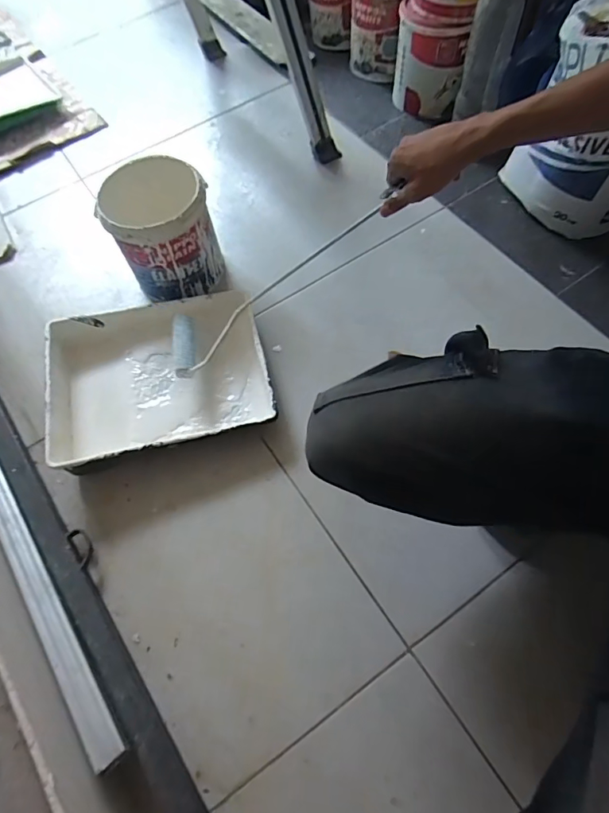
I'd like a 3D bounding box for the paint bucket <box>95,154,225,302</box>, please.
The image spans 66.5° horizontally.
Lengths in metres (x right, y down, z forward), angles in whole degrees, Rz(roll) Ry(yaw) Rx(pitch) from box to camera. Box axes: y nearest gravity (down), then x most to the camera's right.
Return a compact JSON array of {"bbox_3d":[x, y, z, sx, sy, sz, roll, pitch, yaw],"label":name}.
[{"bbox_3d":[-0.262,-0.321,0.876,0.169,0.200,0.173,-2,64,3],"label":"paint bucket"}]

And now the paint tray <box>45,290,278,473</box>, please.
[{"bbox_3d":[-0.250,-0.050,0.810,0.362,0.074,0.283,-15,64,-3],"label":"paint tray"}]

